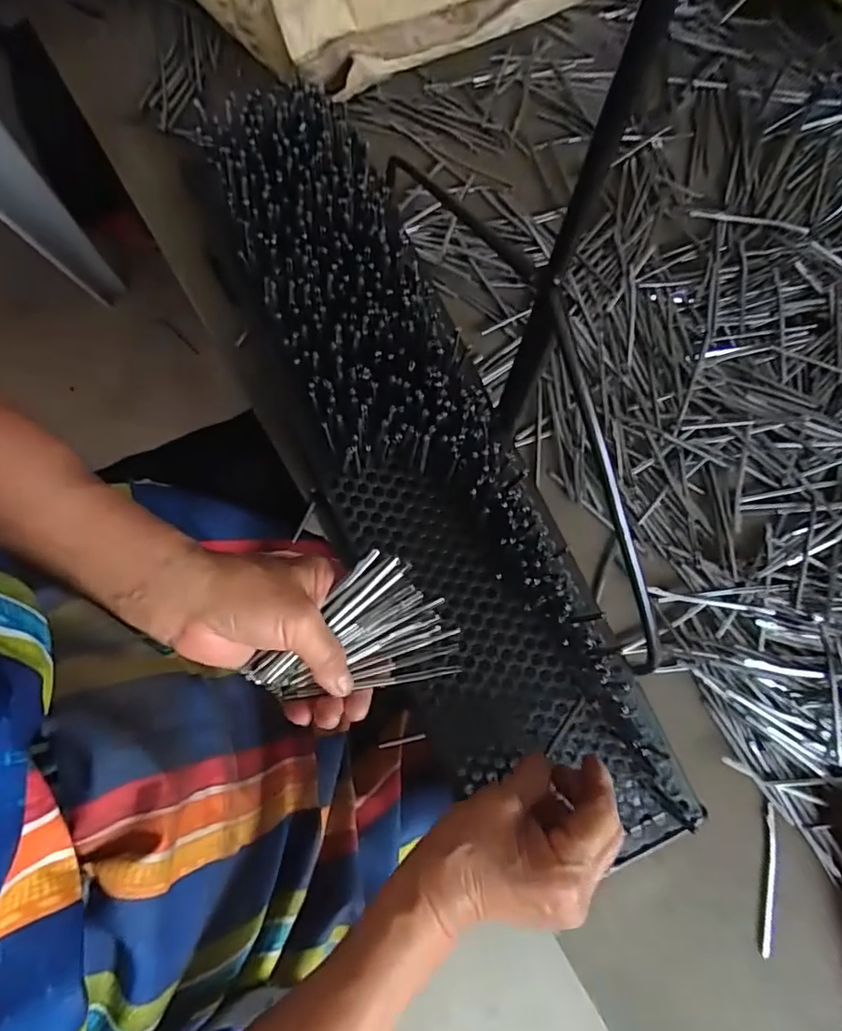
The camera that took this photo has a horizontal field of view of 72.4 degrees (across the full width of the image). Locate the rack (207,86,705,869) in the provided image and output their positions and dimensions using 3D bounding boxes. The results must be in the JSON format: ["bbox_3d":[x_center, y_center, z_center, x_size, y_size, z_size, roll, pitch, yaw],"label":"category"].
[{"bbox_3d":[-0.006,-0.035,0.405,0.142,0.062,0.582,-27,87,-4],"label":"rack"}]

